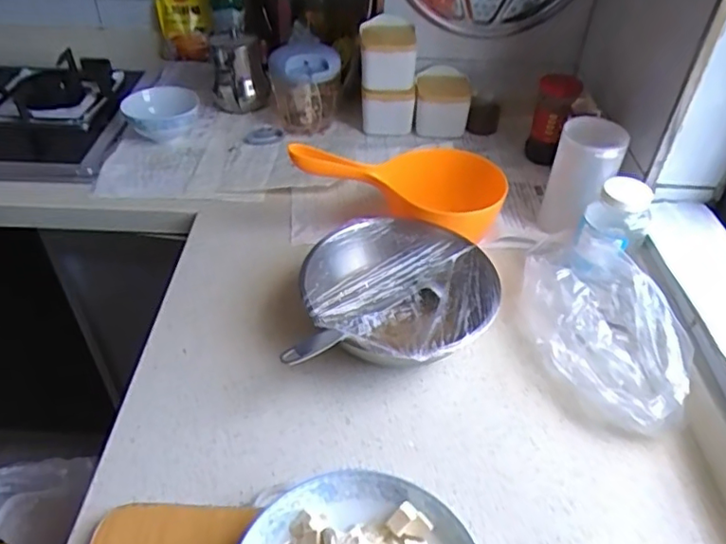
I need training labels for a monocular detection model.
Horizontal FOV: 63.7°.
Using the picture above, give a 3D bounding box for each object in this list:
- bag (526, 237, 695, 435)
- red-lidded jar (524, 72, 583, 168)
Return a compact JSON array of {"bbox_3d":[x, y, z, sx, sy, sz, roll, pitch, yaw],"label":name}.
[{"bbox_3d":[0.258,0.057,0.648,0.120,0.094,0.258,-6,42,-8],"label":"bag"},{"bbox_3d":[0.306,-0.241,0.954,0.065,0.139,0.053,15,42,16],"label":"red-lidded jar"}]

